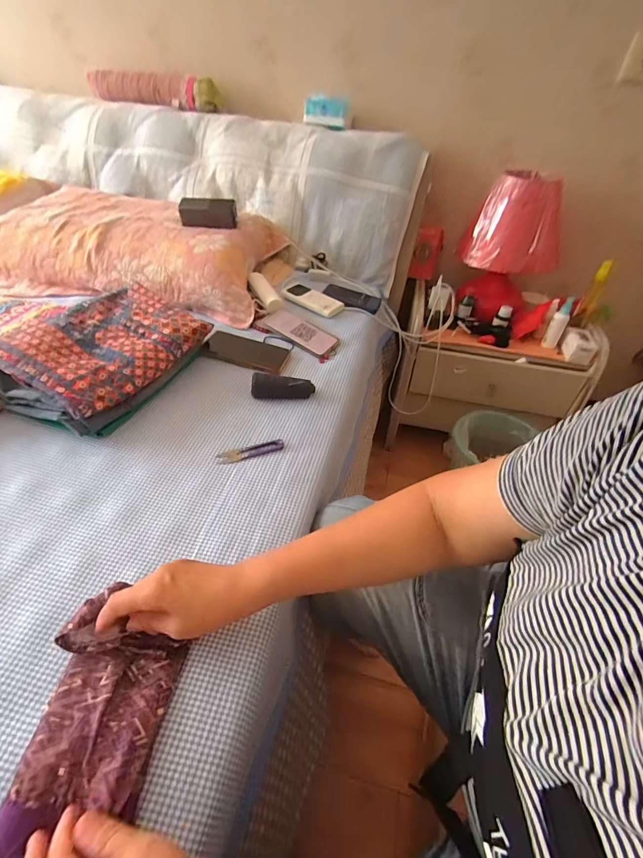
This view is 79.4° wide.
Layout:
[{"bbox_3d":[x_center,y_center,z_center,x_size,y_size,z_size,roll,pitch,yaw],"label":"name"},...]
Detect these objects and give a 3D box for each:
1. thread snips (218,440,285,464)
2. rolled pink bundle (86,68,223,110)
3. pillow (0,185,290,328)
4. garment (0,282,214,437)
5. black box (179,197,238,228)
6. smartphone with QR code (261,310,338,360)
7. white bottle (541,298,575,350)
[{"bbox_3d":[-0.107,0.034,0.591,0.101,0.005,0.025,-13,46,-19],"label":"thread snips"},{"bbox_3d":[-0.489,-0.991,1.129,0.452,0.069,0.083,21,45,16],"label":"rolled pink bundle"},{"bbox_3d":[-0.467,-0.439,0.943,0.665,0.139,0.356,7,43,1],"label":"pillow"},{"bbox_3d":[-0.355,-0.124,0.644,0.212,0.086,0.306,24,46,19],"label":"garment"},{"bbox_3d":[-0.270,-0.517,0.925,0.133,0.049,0.050,5,43,-1],"label":"black box"},{"bbox_3d":[-0.046,-0.212,0.834,0.164,0.010,0.078,30,56,13],"label":"smartphone with QR code"},{"bbox_3d":[0.633,-0.278,1.034,0.039,0.138,0.032,32,49,25],"label":"white bottle"}]

